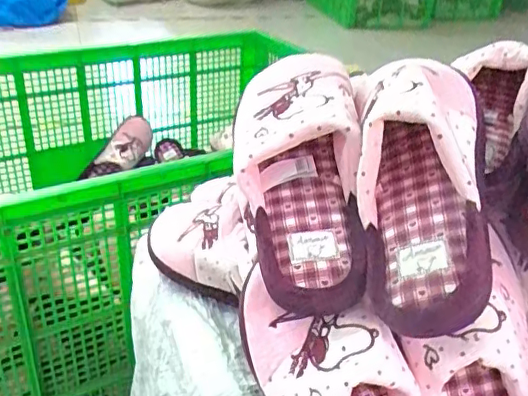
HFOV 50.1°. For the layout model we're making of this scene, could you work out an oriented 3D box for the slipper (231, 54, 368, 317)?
[{"bbox_3d":[0.027,-0.029,0.423,0.095,0.066,0.230,-1,65,-7],"label":"slipper"}]

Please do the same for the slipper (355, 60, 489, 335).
[{"bbox_3d":[0.112,-0.019,0.389,0.090,0.073,0.226,4,62,2],"label":"slipper"}]

